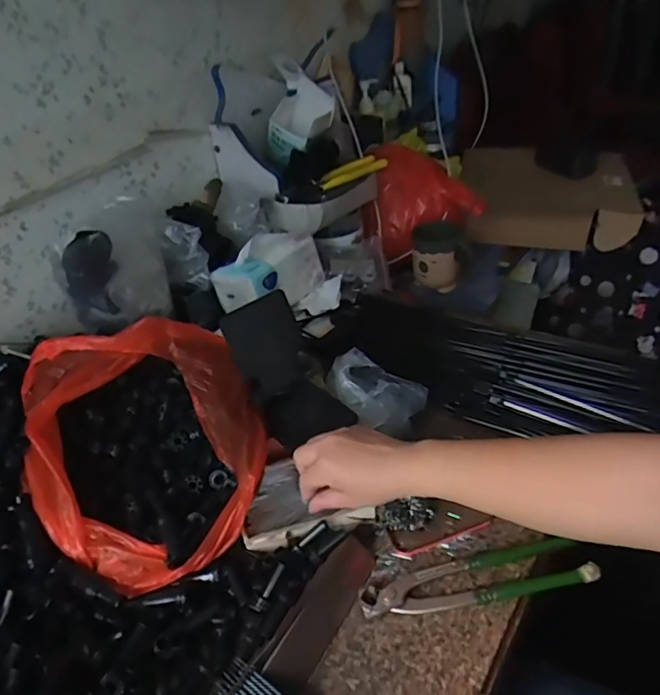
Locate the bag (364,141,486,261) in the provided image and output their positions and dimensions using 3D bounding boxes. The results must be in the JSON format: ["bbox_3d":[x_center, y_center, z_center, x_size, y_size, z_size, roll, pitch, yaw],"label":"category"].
[{"bbox_3d":[0.142,-0.269,0.969,0.194,0.149,0.171,-18,38,-14],"label":"bag"}]

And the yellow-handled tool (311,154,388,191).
[{"bbox_3d":[0.033,-0.291,0.895,0.136,0.025,0.025,-26,40,-23],"label":"yellow-handled tool"}]

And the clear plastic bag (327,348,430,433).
[{"bbox_3d":[0.044,0.053,0.616,0.119,0.040,0.079,20,45,32],"label":"clear plastic bag"}]

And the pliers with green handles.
[{"bbox_3d":[0.123,0.196,0.458,0.193,0.016,0.044,-11,37,-4],"label":"pliers with green handles"}]

